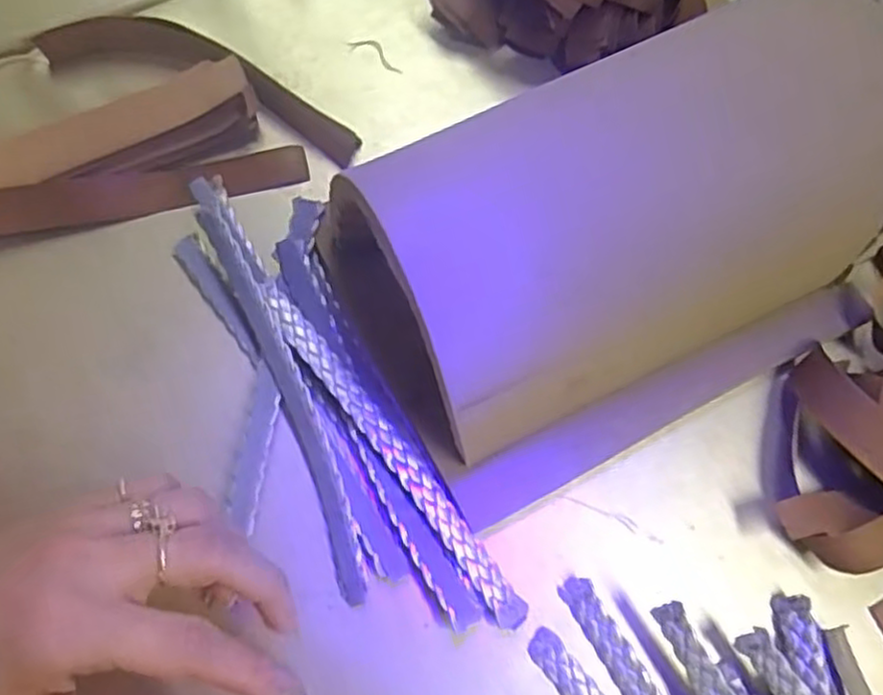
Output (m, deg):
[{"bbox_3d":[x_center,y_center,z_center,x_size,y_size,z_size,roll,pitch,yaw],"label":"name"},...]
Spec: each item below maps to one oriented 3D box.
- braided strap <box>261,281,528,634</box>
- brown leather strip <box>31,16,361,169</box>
[{"bbox_3d":[-0.021,0.041,0.299,0.016,0.014,0.170,-36,78,-11],"label":"braided strap"},{"bbox_3d":[-0.113,-0.127,0.339,0.156,0.023,0.031,22,75,4],"label":"brown leather strip"}]

